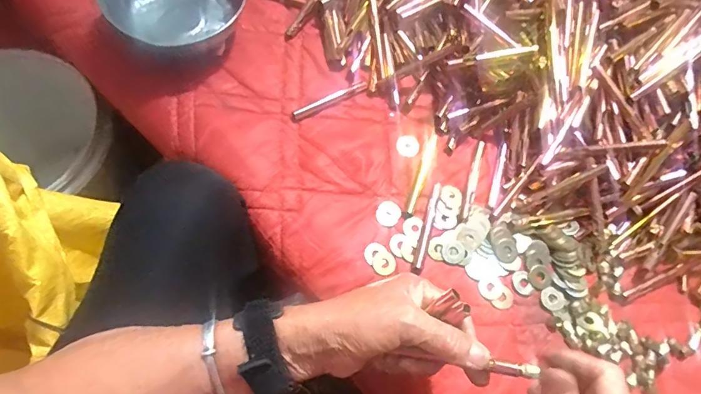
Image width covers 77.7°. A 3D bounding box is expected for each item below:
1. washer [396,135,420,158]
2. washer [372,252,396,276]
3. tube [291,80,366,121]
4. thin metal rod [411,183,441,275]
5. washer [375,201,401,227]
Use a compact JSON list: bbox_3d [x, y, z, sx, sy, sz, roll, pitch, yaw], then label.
[{"bbox_3d":[0.060,-0.053,0.450,0.024,0.004,0.028,-1,68,-6],"label":"washer"},{"bbox_3d":[0.031,0.060,0.395,0.021,0.005,0.020,-15,70,-11],"label":"washer"},{"bbox_3d":[-0.022,-0.104,0.462,0.087,0.008,0.015,-30,73,-16],"label":"tube"},{"bbox_3d":[0.074,0.028,0.411,0.008,0.010,0.095,19,67,3],"label":"thin metal rod"},{"bbox_3d":[0.037,0.016,0.419,0.026,0.004,0.024,0,70,-1],"label":"washer"}]

